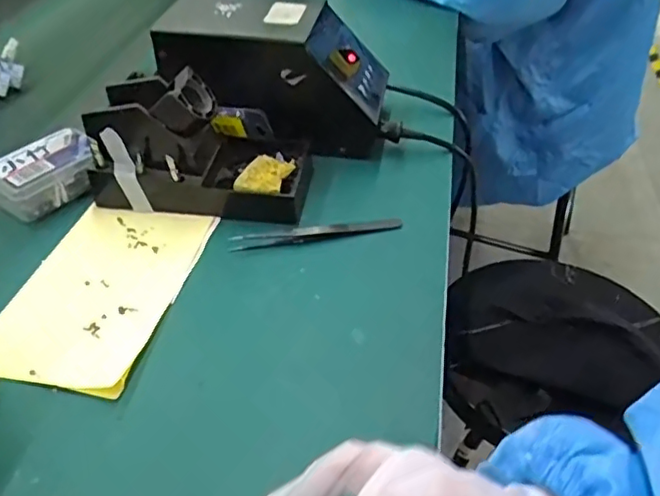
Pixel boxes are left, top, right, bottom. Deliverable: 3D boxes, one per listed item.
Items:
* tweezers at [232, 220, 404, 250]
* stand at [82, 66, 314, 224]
[{"bbox_3d":[-0.009,-0.012,0.453,0.127,0.005,0.020,-7,42,-7],"label":"tweezers"},{"bbox_3d":[-0.099,-0.086,0.473,0.163,0.084,0.099,4,41,5],"label":"stand"}]

